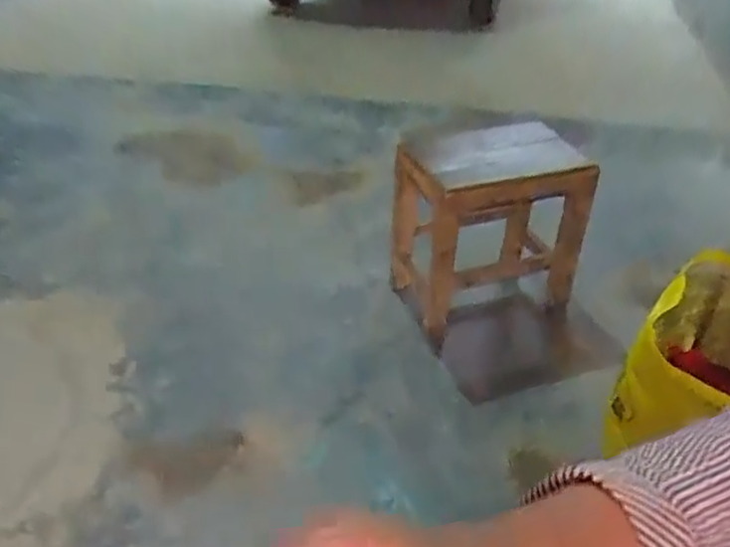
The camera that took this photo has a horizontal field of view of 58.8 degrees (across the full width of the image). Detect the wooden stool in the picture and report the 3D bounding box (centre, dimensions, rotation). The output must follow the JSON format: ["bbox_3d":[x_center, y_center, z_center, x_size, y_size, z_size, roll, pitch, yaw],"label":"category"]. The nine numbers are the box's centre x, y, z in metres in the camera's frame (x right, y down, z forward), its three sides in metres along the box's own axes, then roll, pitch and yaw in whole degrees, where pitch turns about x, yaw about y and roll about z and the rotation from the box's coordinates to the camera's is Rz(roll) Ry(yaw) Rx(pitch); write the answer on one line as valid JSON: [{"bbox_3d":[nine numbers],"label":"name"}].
[{"bbox_3d":[0.199,-0.081,1.147,0.282,0.340,0.242,-11,38,-17],"label":"wooden stool"}]

